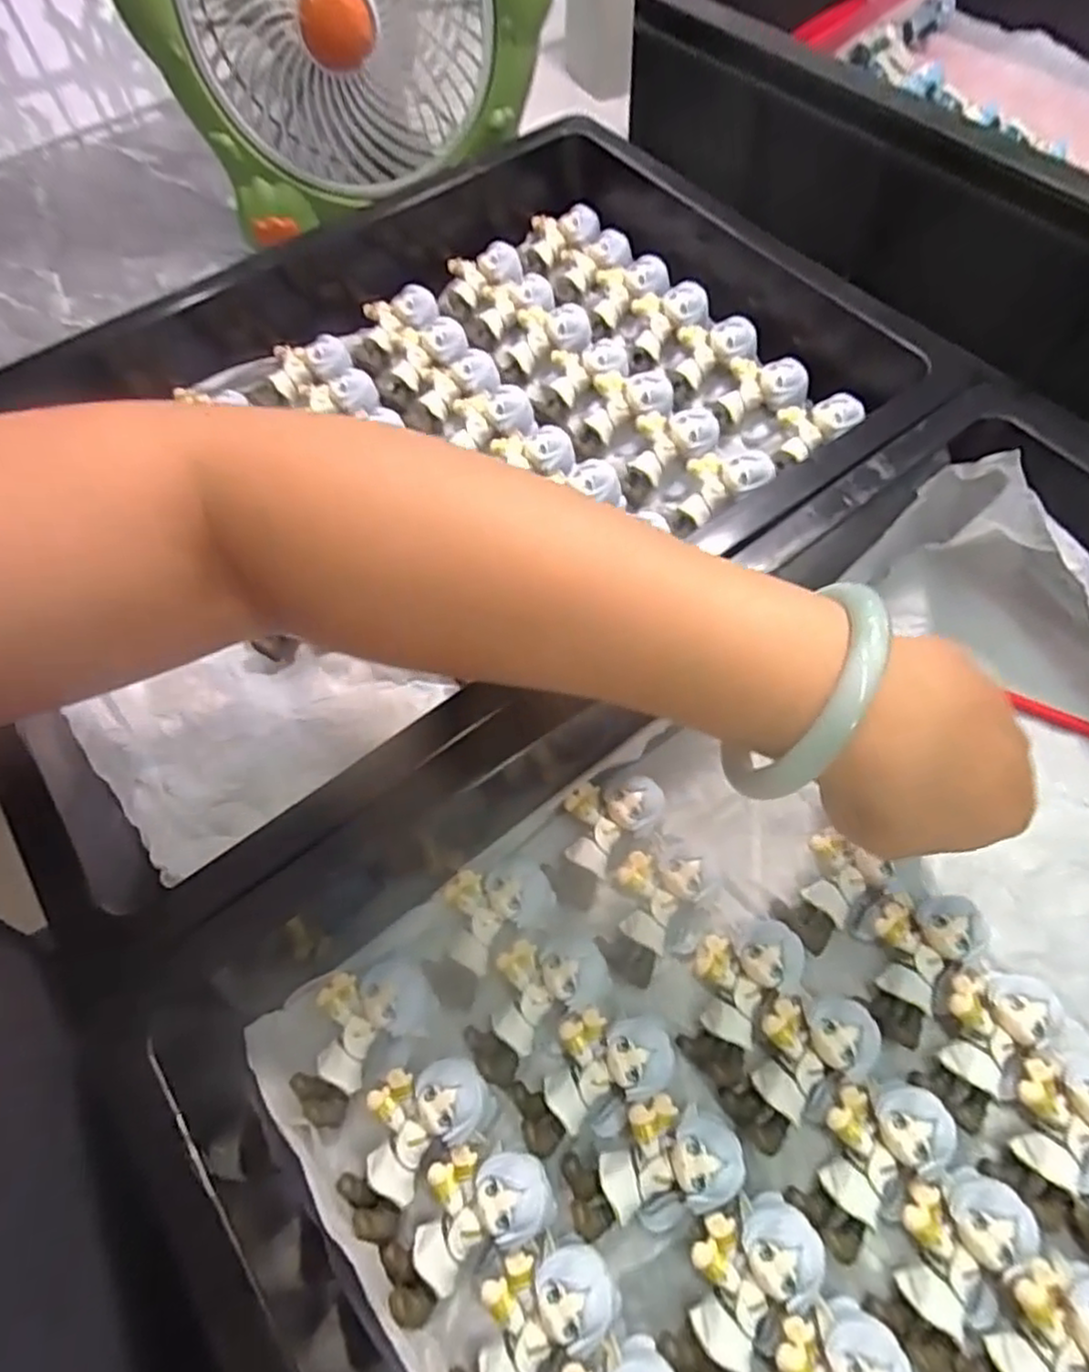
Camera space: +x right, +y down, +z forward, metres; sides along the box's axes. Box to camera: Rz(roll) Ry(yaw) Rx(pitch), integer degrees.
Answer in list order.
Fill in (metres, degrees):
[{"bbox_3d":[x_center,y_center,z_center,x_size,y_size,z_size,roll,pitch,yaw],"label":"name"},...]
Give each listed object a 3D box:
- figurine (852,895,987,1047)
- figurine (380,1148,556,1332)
[{"bbox_3d":[0.144,0.108,0.283,0.038,0.025,0.059,40,71,19],"label":"figurine"},{"bbox_3d":[-0.029,0.189,0.249,0.063,0.023,0.035,-31,66,-12],"label":"figurine"}]

